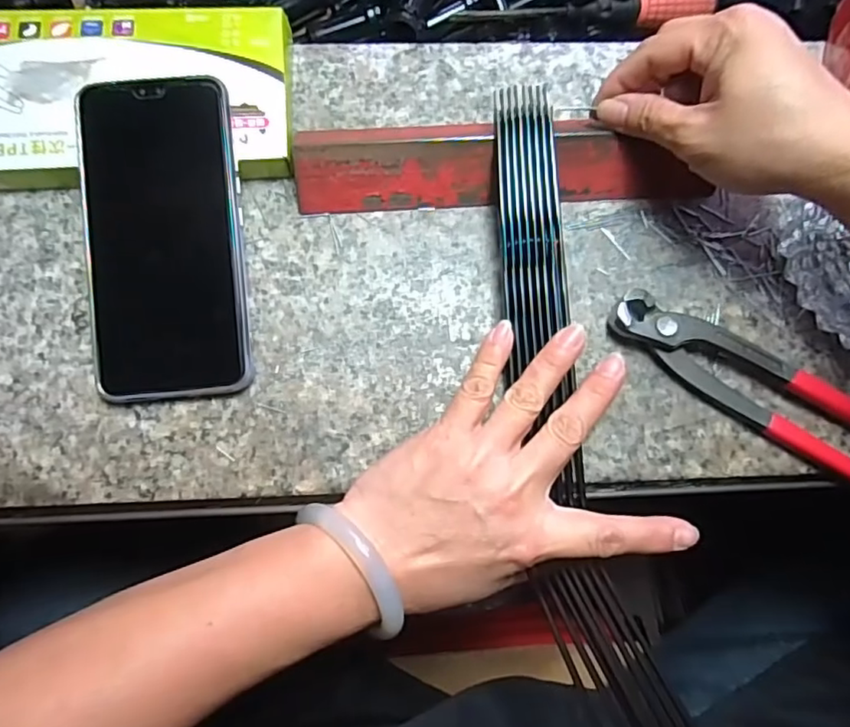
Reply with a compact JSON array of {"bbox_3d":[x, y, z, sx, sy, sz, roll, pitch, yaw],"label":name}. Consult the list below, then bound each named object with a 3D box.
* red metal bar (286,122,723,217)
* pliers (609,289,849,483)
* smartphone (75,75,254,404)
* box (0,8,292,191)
[{"bbox_3d":[0.041,-0.108,0.317,0.216,0.029,0.035,-3,77,-2],"label":"red metal bar"},{"bbox_3d":[0.185,0.018,0.300,0.194,0.017,0.041,33,78,6],"label":"pliers"},{"bbox_3d":[-0.130,-0.062,0.293,0.074,0.010,0.157,-5,89,1],"label":"smartphone"},{"bbox_3d":[-0.162,-0.144,0.315,0.176,0.034,0.090,-5,77,-3],"label":"box"}]

